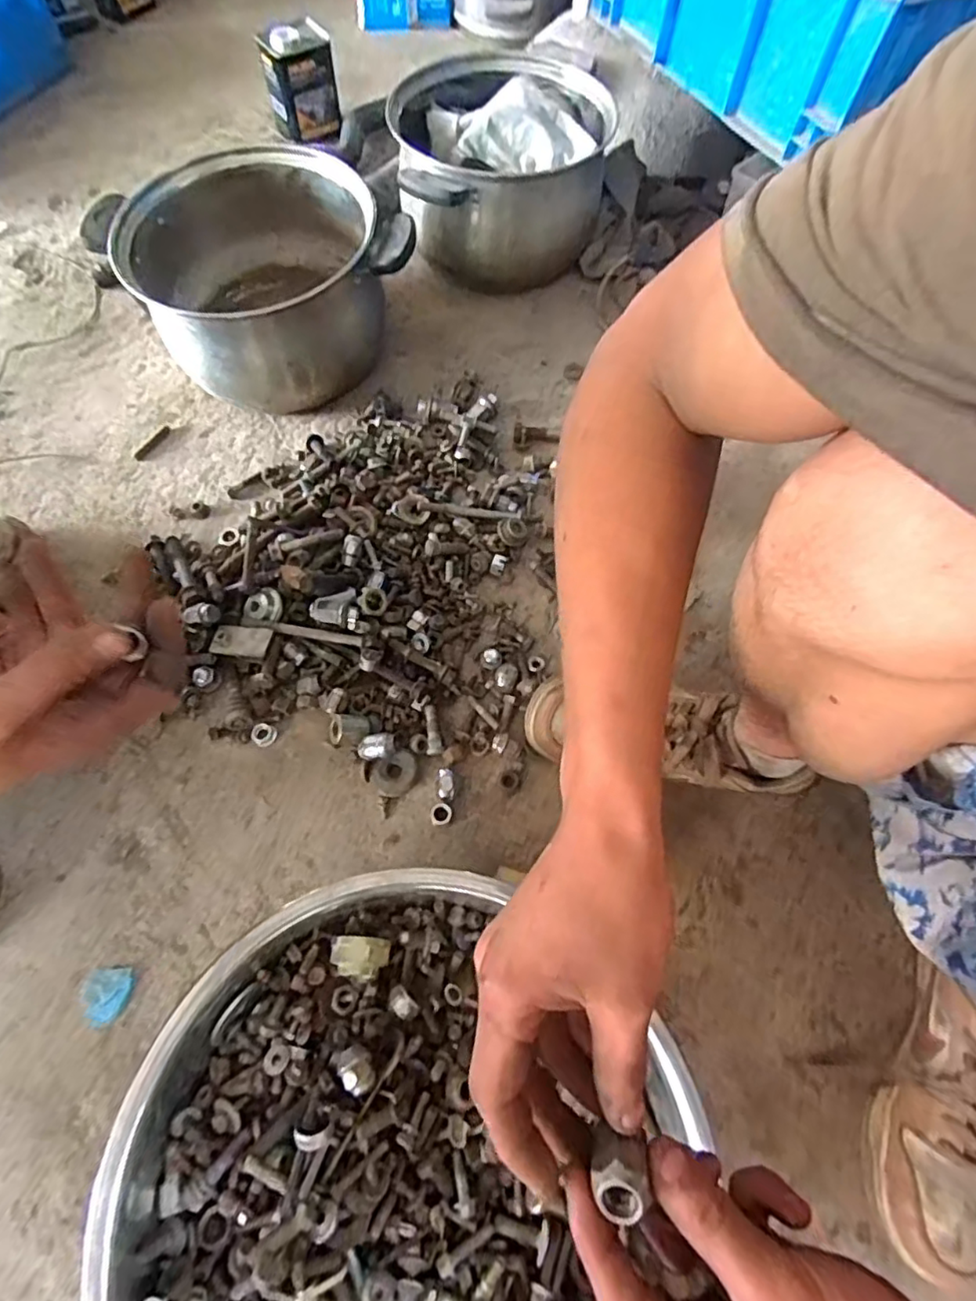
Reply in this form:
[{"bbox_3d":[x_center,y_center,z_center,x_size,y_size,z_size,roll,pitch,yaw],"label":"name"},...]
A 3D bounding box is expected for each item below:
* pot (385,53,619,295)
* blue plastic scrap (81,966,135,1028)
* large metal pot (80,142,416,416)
[{"bbox_3d":[0.018,-0.649,0.815,0.275,0.170,0.307,-10,66,-6],"label":"pot"},{"bbox_3d":[-0.309,0.279,0.486,0.038,0.005,0.040,-3,65,-3],"label":"blue plastic scrap"},{"bbox_3d":[-0.266,-0.432,0.717,0.276,0.172,0.285,0,65,-1],"label":"large metal pot"}]

